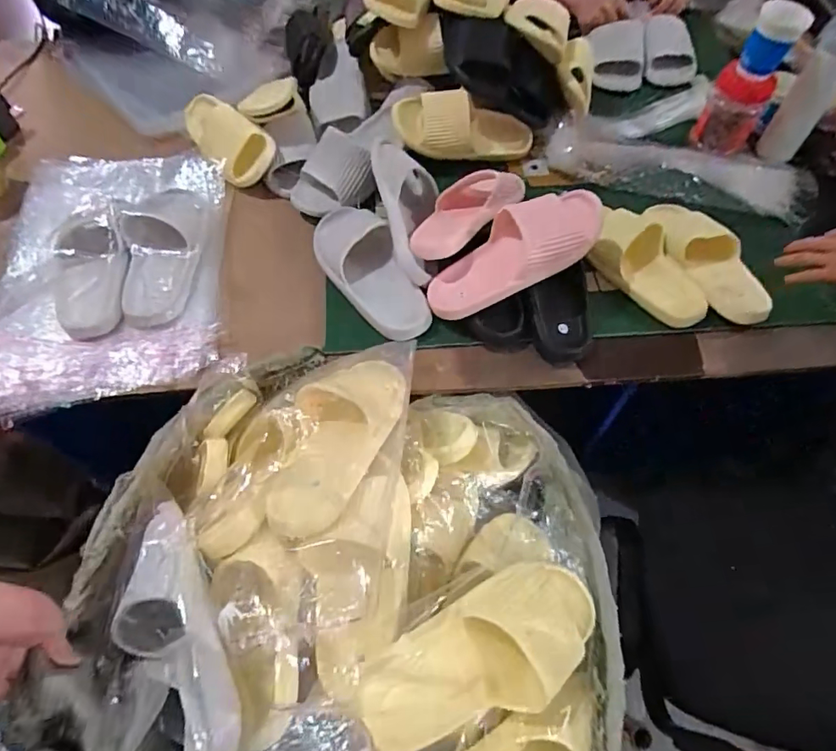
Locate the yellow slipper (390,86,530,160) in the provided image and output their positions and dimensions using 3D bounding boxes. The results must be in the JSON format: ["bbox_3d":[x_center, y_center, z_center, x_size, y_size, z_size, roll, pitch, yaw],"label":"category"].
[{"bbox_3d":[0.084,-0.434,0.897,0.249,0.098,0.093,1,57,-19],"label":"yellow slipper"}]

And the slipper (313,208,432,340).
[{"bbox_3d":[-0.079,-0.164,0.778,0.105,0.070,0.277,-25,62,-13],"label":"slipper"}]

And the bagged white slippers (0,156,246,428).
[{"bbox_3d":[-0.473,-0.176,0.815,0.348,0.086,0.480,-7,59,-2],"label":"bagged white slippers"}]

